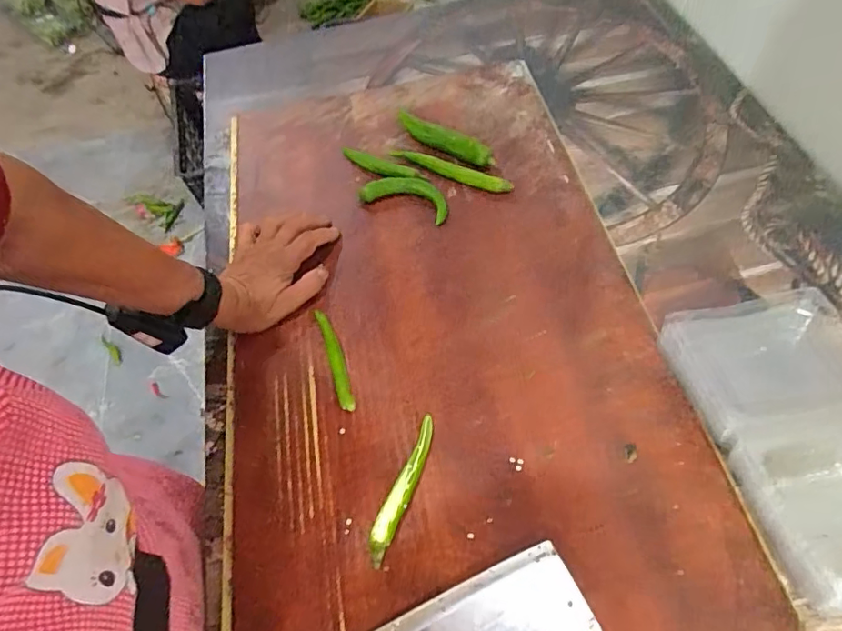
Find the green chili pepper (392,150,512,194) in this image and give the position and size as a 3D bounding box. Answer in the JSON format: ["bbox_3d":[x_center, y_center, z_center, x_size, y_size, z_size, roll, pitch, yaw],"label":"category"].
[{"bbox_3d":[0.033,-0.166,0.609,0.146,0.020,0.022,23,61,17],"label":"green chili pepper"}]

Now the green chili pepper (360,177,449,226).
[{"bbox_3d":[-0.014,-0.135,0.597,0.104,0.021,0.043,20,60,15],"label":"green chili pepper"}]

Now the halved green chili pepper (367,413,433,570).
[{"bbox_3d":[-0.013,0.135,0.424,0.016,0.018,0.123,18,60,14],"label":"halved green chili pepper"}]

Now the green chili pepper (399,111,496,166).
[{"bbox_3d":[0.028,-0.209,0.623,0.136,0.018,0.020,32,64,21],"label":"green chili pepper"}]

